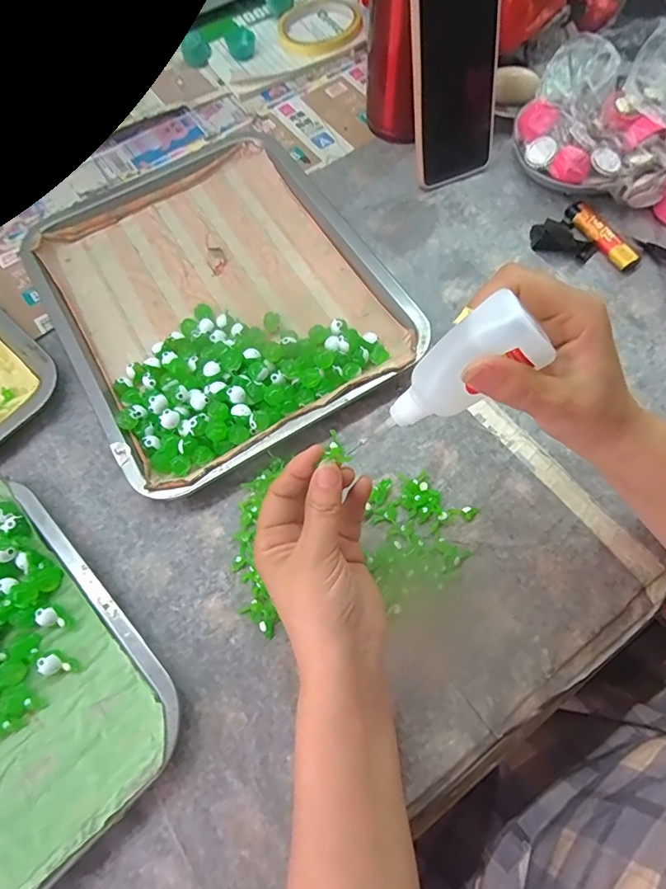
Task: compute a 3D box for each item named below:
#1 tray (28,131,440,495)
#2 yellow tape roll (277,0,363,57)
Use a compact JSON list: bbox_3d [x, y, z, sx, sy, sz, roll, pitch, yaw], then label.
[{"bbox_3d":[-0.104,-0.135,0.432,0.261,0.024,0.314,-31,71,-10],"label":"tray"},{"bbox_3d":[-0.016,-0.485,0.575,0.097,0.011,0.096,-1,68,1],"label":"yellow tape roll"}]

